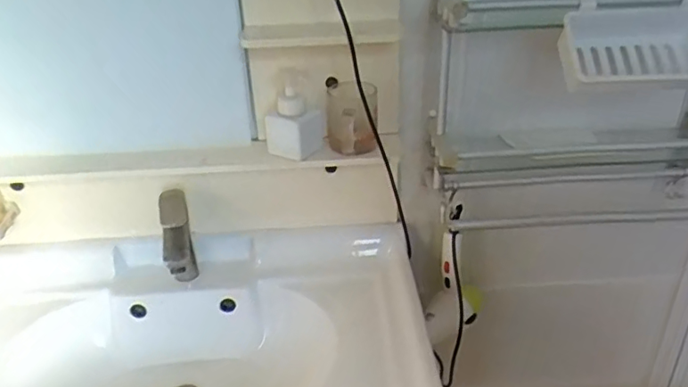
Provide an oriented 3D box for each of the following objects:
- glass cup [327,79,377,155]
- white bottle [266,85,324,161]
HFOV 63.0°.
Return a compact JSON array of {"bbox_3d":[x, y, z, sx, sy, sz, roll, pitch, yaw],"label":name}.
[{"bbox_3d":[0.012,-0.122,0.887,0.078,0.094,0.083,-1,29,1],"label":"glass cup"},{"bbox_3d":[-0.081,-0.112,0.890,0.072,0.099,0.061,14,33,26],"label":"white bottle"}]

